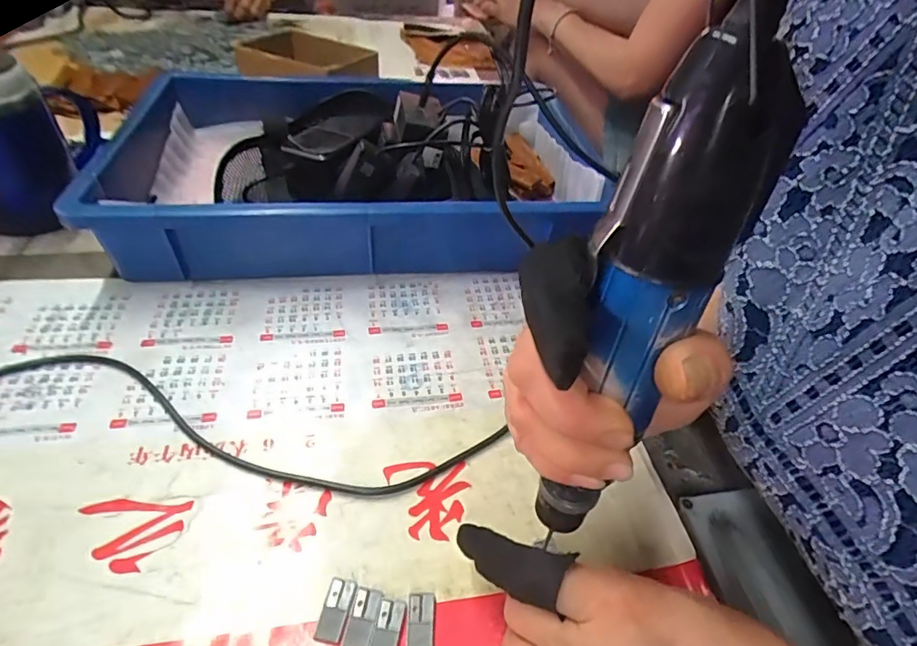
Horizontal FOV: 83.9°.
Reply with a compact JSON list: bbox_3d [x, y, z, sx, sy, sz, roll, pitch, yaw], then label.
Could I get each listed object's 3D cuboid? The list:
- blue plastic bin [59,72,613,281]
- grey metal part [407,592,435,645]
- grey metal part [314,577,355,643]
[{"bbox_3d":[-0.096,-0.161,0.499,0.401,0.097,0.286,-2,44,-8],"label":"blue plastic bin"},{"bbox_3d":[-0.019,0.148,0.253,0.013,0.004,0.028,3,43,-3],"label":"grey metal part"},{"bbox_3d":[-0.061,0.142,0.255,0.014,0.004,0.028,9,43,3],"label":"grey metal part"}]

